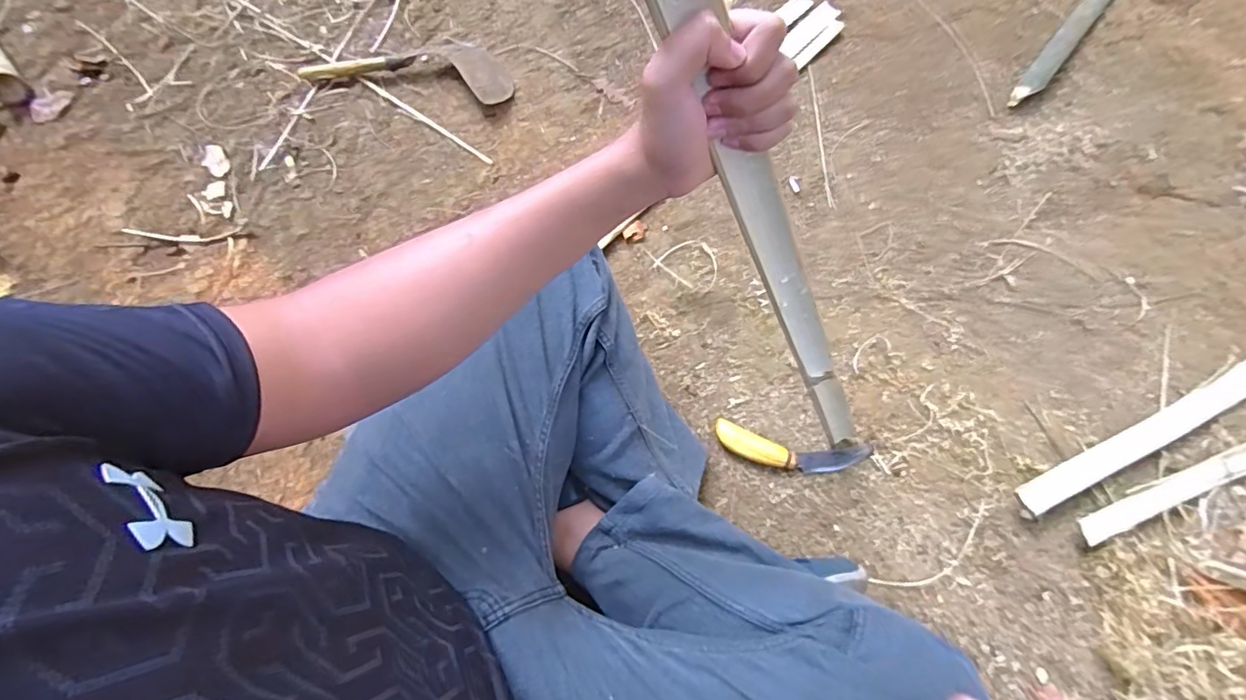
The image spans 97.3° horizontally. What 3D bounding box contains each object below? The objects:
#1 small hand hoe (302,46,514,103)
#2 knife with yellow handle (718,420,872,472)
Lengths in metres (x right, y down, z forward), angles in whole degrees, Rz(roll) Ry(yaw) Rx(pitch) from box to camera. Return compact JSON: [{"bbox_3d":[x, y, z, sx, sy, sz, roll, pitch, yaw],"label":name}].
[{"bbox_3d":[-0.384,-0.526,0.989,0.402,0.044,0.145,10,71,8],"label":"small hand hoe"},{"bbox_3d":[0.229,0.134,0.734,0.210,0.023,0.049,7,71,7],"label":"knife with yellow handle"}]

